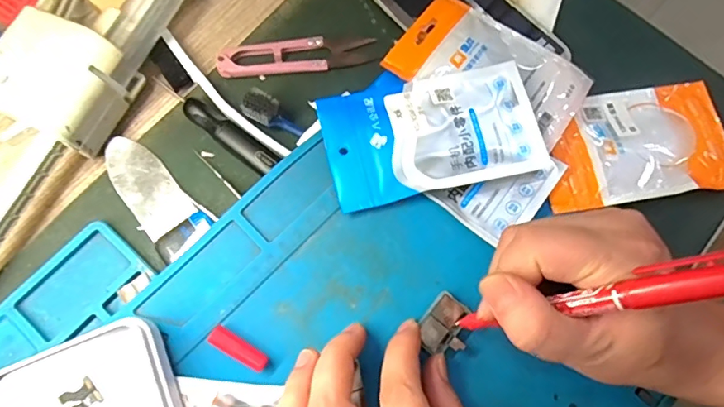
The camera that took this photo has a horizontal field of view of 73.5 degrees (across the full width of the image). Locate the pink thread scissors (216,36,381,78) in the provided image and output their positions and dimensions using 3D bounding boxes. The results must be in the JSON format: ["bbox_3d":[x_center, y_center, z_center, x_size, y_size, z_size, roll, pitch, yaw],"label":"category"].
[{"bbox_3d":[-0.041,-0.094,0.308,0.099,0.011,0.021,-10,76,-4],"label":"pink thread scissors"}]

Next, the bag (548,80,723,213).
[{"bbox_3d":[0.168,-0.038,0.301,0.117,0.012,0.073,-8,76,-4],"label":"bag"}]

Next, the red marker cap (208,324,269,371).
[{"bbox_3d":[-0.065,0.077,0.256,0.033,0.007,0.010,32,77,6],"label":"red marker cap"}]

